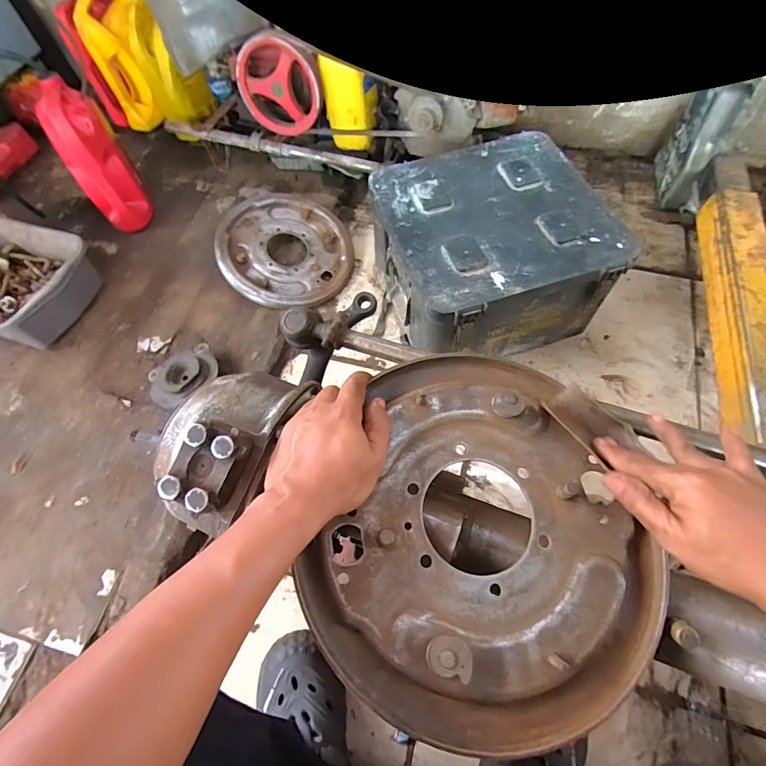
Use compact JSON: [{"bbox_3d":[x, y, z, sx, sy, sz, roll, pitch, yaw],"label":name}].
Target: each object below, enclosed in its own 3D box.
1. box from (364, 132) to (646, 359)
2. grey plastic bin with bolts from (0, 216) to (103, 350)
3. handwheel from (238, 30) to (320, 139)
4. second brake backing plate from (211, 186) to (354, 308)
[{"bbox_3d":[0.197,-0.250,0.791,0.357,0.215,0.344,-17,63,-6],"label":"box"},{"bbox_3d":[-0.798,-0.208,0.863,0.295,0.135,0.256,18,65,11],"label":"grey plastic bin with bolts"},{"bbox_3d":[-0.217,-0.618,0.845,0.168,0.171,0.034,8,63,7],"label":"handwheel"},{"bbox_3d":[-0.218,-0.302,0.911,0.288,0.026,0.276,4,76,-15],"label":"second brake backing plate"}]

